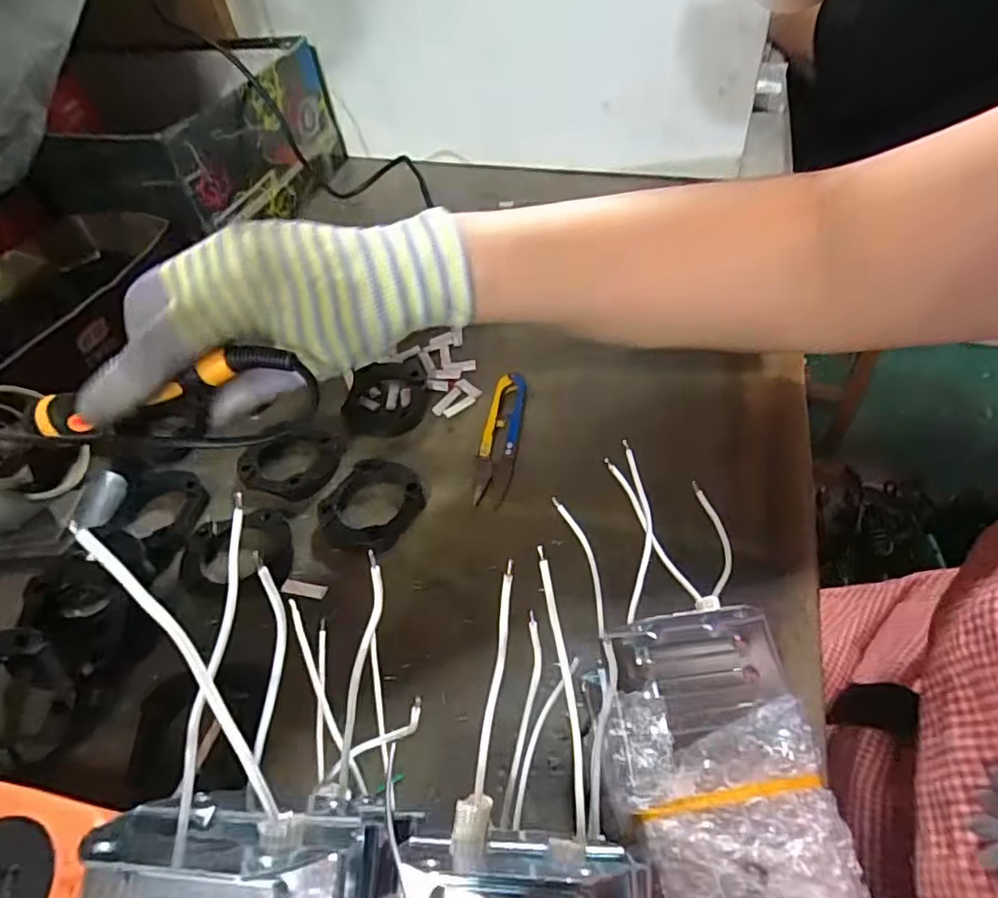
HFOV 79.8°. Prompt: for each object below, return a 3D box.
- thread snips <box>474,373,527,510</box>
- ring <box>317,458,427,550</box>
[{"bbox_3d":[0.001,-0.011,0.358,0.023,0.018,0.094,4,48,10],"label":"thread snips"},{"bbox_3d":[-0.069,0.030,0.335,0.049,0.012,0.058,15,51,19],"label":"ring"}]

